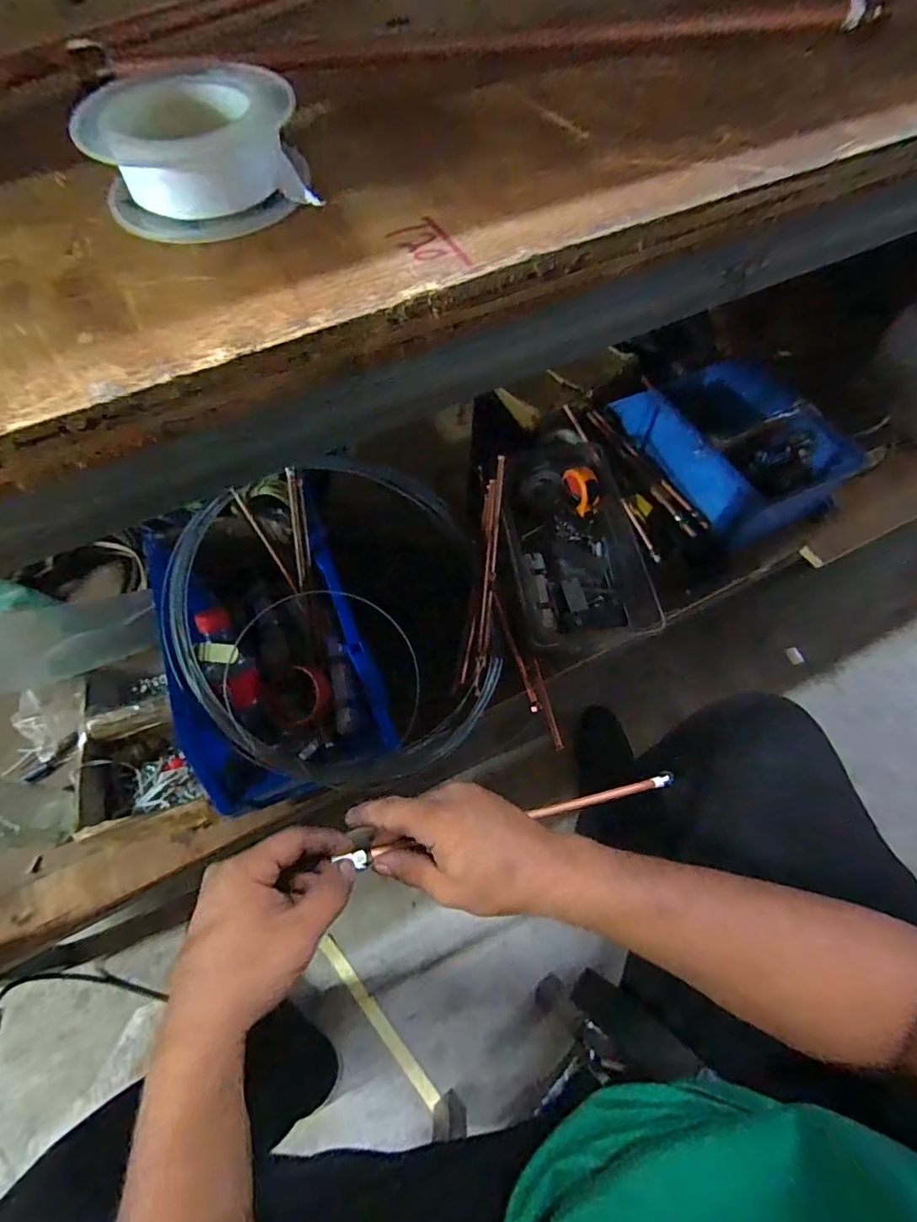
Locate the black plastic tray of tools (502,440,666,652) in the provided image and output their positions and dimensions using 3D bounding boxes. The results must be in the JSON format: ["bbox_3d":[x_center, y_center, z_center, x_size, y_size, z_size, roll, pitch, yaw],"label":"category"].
[{"bbox_3d":[0.168,-0.127,0.787,0.201,0.068,0.378,-6,63,-3],"label":"black plastic tray of tools"}]

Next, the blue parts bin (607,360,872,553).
[{"bbox_3d":[0.456,-0.295,0.907,0.252,0.153,0.347,-23,65,-11],"label":"blue parts bin"}]

